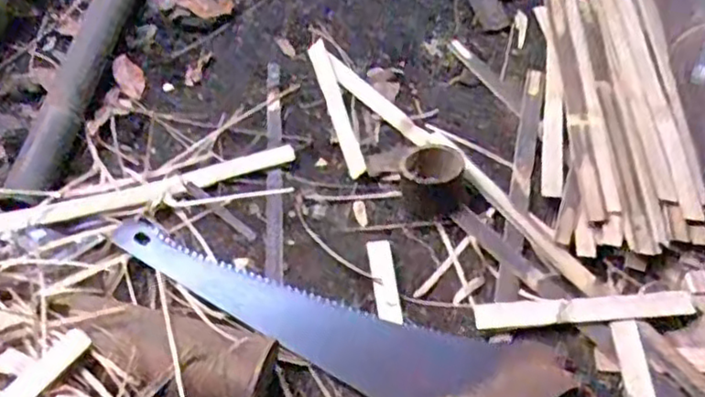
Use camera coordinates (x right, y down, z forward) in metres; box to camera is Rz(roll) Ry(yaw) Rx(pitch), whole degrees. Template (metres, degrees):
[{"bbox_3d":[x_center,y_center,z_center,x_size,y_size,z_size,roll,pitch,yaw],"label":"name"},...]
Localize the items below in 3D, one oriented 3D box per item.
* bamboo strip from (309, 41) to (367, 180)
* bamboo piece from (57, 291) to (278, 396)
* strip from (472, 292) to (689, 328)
[{"bbox_3d":[-0.021,-0.113,0.840,0.023,0.004,0.210,-21,59,6],"label":"bamboo strip"},{"bbox_3d":[-0.163,0.141,0.602,0.189,0.059,0.094,15,55,9],"label":"bamboo piece"},{"bbox_3d":[0.223,0.105,0.664,0.209,0.009,0.028,-2,54,-3],"label":"strip"}]

